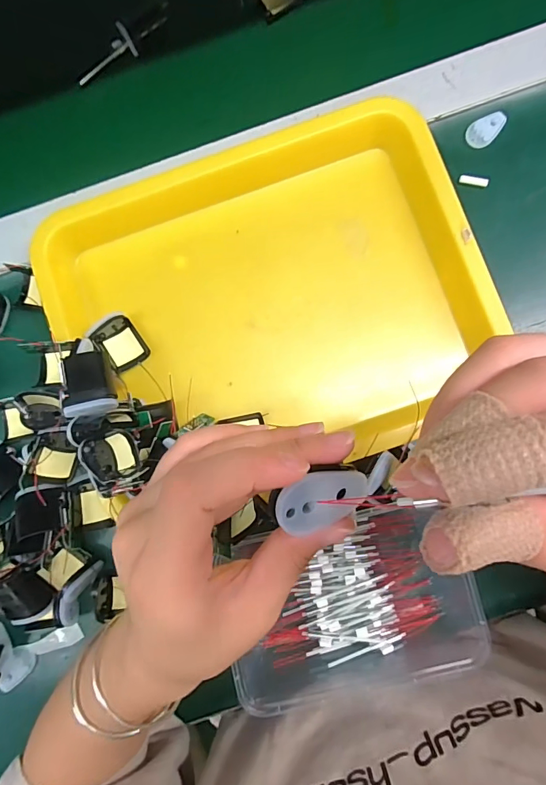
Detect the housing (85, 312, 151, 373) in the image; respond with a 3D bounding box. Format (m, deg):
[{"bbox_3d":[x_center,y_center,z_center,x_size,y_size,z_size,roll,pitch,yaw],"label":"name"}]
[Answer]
[{"bbox_3d":[-0.125,-0.042,0.339,0.032,0.020,0.042,-38,85,0],"label":"housing"}]

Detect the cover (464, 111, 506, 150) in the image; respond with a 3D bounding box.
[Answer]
[{"bbox_3d":[0.180,-0.223,0.352,0.034,0.006,0.022,-44,85,-1],"label":"cover"}]

